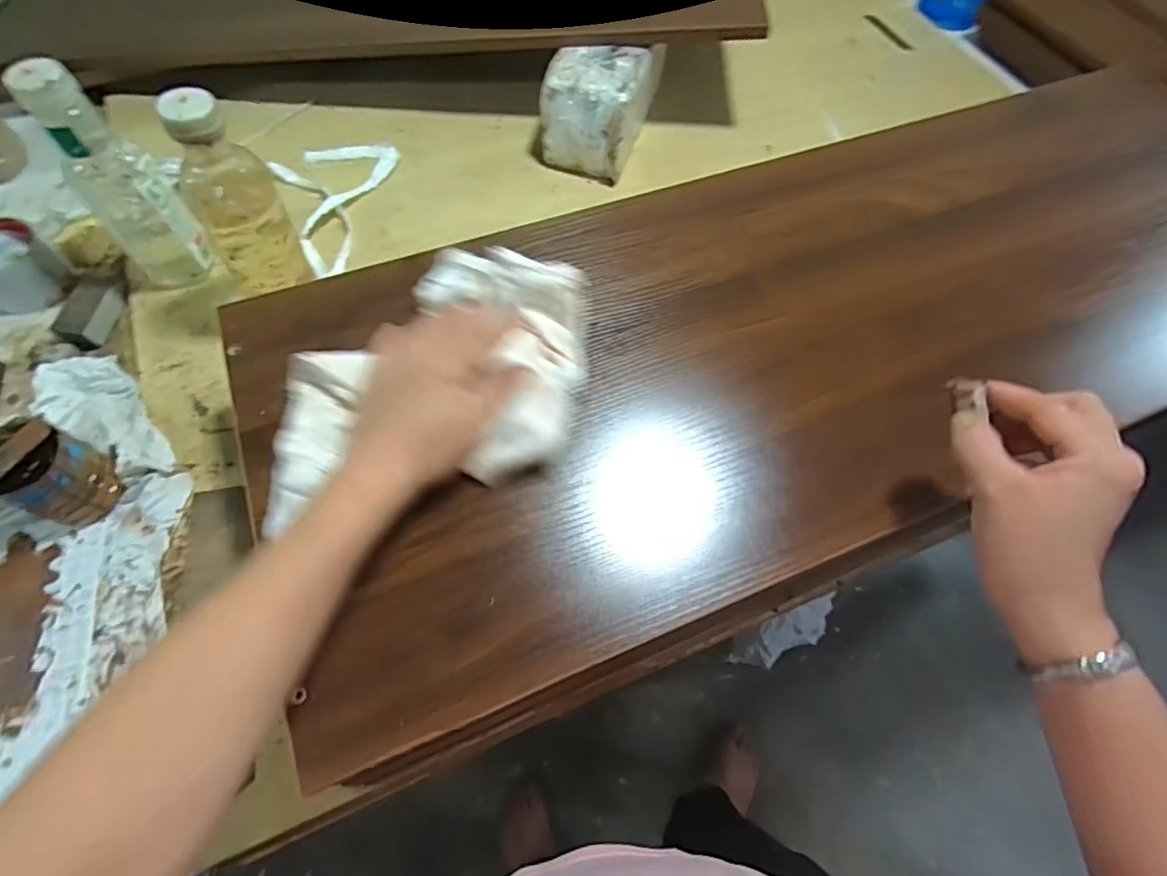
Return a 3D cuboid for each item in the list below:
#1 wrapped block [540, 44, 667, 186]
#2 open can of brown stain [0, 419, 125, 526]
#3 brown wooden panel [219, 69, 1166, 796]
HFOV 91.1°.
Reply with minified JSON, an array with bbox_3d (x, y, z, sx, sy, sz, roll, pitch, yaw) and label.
[{"bbox_3d":[0.019,-0.391,0.683,0.116,0.101,0.110,18,66,5],"label":"wrapped block"},{"bbox_3d":[-0.434,0.030,0.472,0.073,0.068,0.062,36,68,12],"label":"open can of brown stain"},{"bbox_3d":[0.219,-0.109,0.470,0.923,0.028,0.358,-21,65,-13],"label":"brown wooden panel"}]

